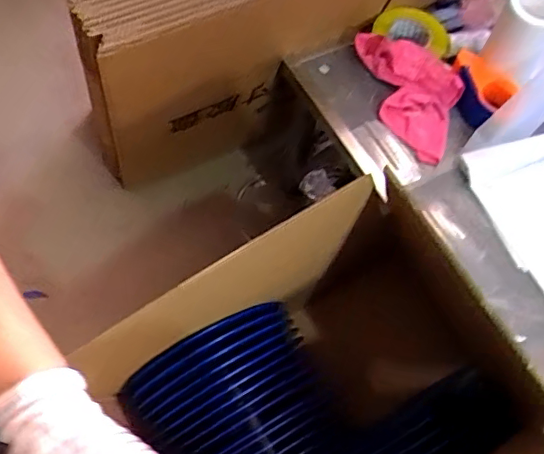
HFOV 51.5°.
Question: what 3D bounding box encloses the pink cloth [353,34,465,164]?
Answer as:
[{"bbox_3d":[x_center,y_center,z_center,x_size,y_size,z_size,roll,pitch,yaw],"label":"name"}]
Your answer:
[{"bbox_3d":[0.268,-0.248,1.042,0.151,0.064,0.268,-18,89,4],"label":"pink cloth"}]

